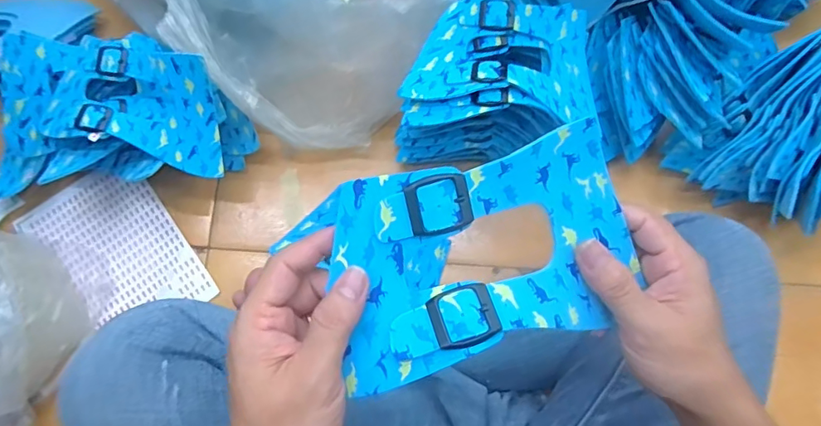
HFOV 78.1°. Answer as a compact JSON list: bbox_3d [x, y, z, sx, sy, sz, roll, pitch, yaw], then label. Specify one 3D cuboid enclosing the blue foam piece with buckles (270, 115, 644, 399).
[{"bbox_3d":[0.036,0.023,0.268,0.169,0.039,0.101,-14,79,-5],"label":"blue foam piece with buckles"}]

